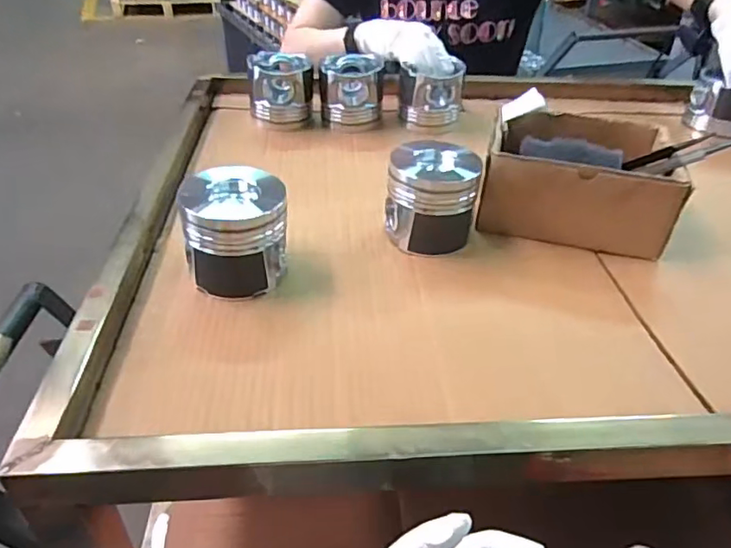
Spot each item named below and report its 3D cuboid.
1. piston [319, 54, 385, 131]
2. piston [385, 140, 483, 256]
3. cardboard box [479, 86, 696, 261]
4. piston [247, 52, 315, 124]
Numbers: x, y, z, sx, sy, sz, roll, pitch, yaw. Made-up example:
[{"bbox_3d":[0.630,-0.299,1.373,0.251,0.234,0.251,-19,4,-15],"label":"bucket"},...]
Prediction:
[{"bbox_3d":[-0.021,-0.270,0.844,0.095,0.085,0.080,0,38,-2],"label":"piston"},{"bbox_3d":[0.070,-0.079,0.585,0.094,0.095,0.080,7,39,6],"label":"piston"},{"bbox_3d":[0.240,-0.116,0.632,0.190,0.103,0.156,12,40,12],"label":"cardboard box"},{"bbox_3d":[-0.124,-0.274,0.837,0.094,0.082,0.088,-3,39,-6],"label":"piston"}]

